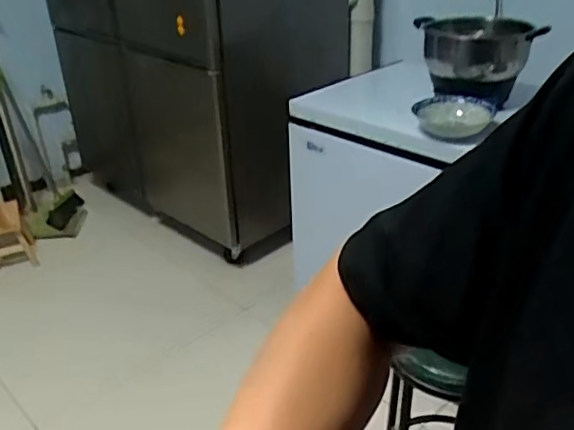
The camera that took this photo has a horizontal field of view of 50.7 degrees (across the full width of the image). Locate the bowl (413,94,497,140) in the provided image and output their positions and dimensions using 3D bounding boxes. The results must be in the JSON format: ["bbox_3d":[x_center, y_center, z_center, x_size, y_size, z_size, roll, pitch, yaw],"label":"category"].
[{"bbox_3d":[0.463,-0.281,1.689,0.210,0.071,0.210,3,27,9],"label":"bowl"}]

